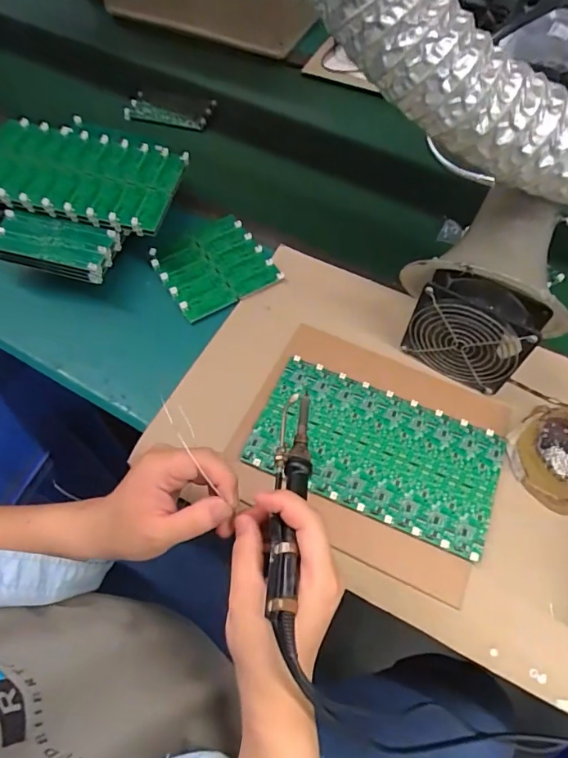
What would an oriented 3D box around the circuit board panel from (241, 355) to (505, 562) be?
[{"bbox_3d":[0.095,0.073,0.492,0.244,0.007,0.135,22,64,11],"label":"circuit board panel"}]

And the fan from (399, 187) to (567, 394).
[{"bbox_3d":[0.220,-0.091,0.515,0.160,0.162,0.141,29,66,15],"label":"fan"}]

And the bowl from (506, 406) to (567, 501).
[{"bbox_3d":[0.285,0.074,0.480,0.088,0.046,0.090,0,62,0],"label":"bowl"}]

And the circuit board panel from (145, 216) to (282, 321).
[{"bbox_3d":[-0.092,-0.147,0.618,0.132,0.009,0.130,-29,65,-15],"label":"circuit board panel"}]

